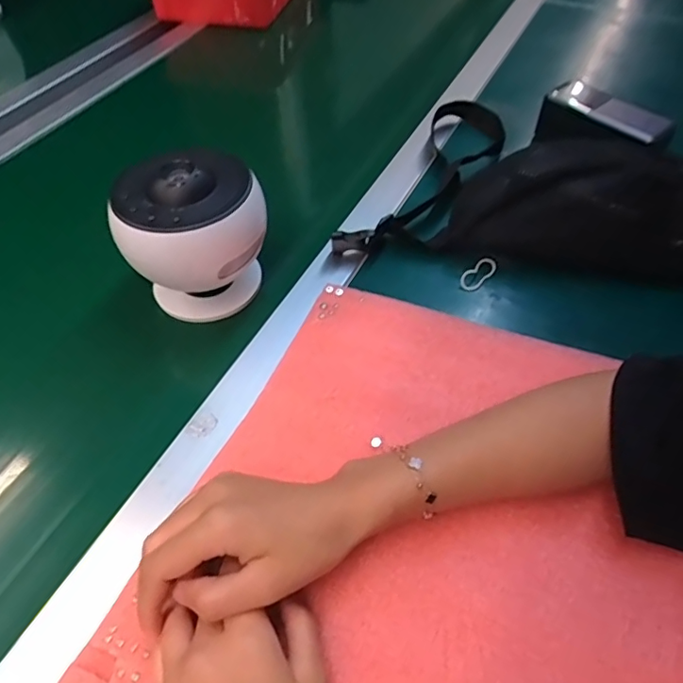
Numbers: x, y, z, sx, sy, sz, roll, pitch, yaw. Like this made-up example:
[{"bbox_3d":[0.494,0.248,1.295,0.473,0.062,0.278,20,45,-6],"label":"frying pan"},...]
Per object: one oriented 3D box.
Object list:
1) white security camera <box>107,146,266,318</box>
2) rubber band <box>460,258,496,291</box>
[{"bbox_3d":[-0.116,-0.082,0.447,0.110,0.125,0.094,-13,50,-8],"label":"white security camera"},{"bbox_3d":[0.121,-0.061,0.485,0.038,0.009,0.018,-36,57,-25],"label":"rubber band"}]

